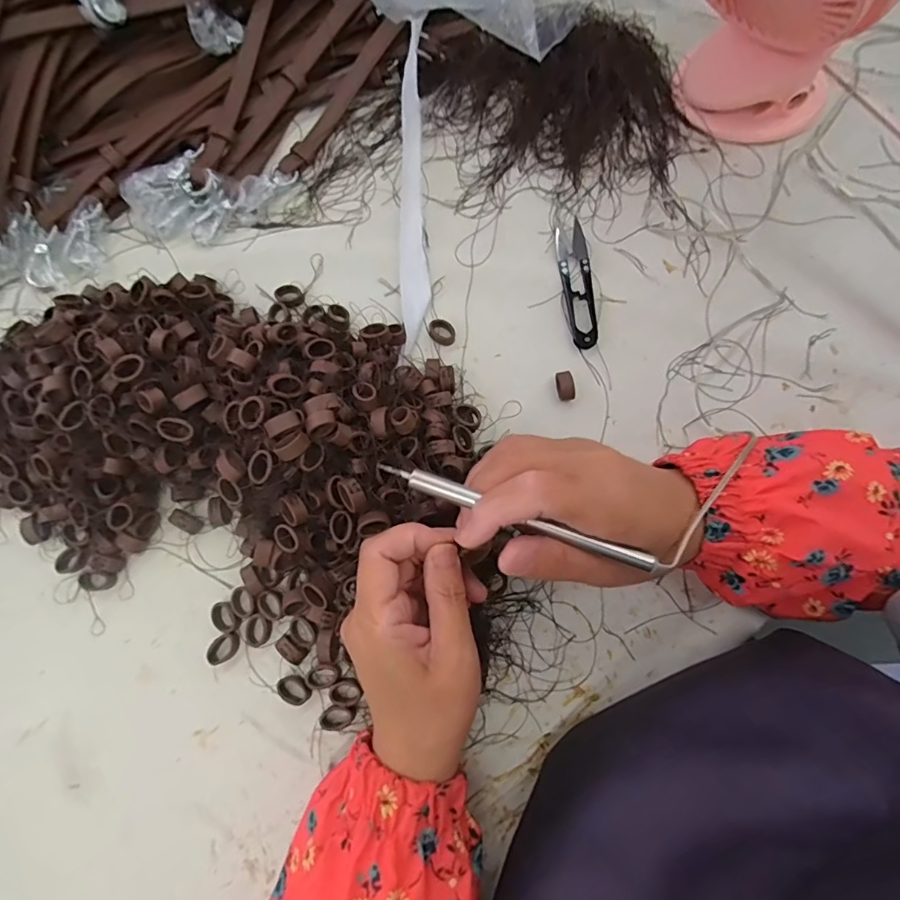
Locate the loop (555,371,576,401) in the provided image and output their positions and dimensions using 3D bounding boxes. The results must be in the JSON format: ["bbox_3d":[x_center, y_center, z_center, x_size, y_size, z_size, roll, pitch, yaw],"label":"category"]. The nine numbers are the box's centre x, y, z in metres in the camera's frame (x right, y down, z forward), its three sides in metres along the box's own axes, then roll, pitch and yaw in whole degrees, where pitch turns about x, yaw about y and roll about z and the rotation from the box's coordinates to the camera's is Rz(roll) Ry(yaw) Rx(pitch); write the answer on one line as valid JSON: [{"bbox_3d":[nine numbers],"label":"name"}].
[{"bbox_3d":[0.082,-0.046,0.353,0.010,0.013,0.020,-9,79,-1],"label":"loop"}]

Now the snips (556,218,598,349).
[{"bbox_3d":[0.095,-0.123,0.369,0.022,0.007,0.097,-4,79,0],"label":"snips"}]

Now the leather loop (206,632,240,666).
[{"bbox_3d":[-0.149,0.131,0.325,0.022,0.008,0.015,-32,80,-5],"label":"leather loop"}]

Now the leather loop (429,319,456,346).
[{"bbox_3d":[-0.006,-0.088,0.367,0.021,0.007,0.015,28,80,6],"label":"leather loop"}]

